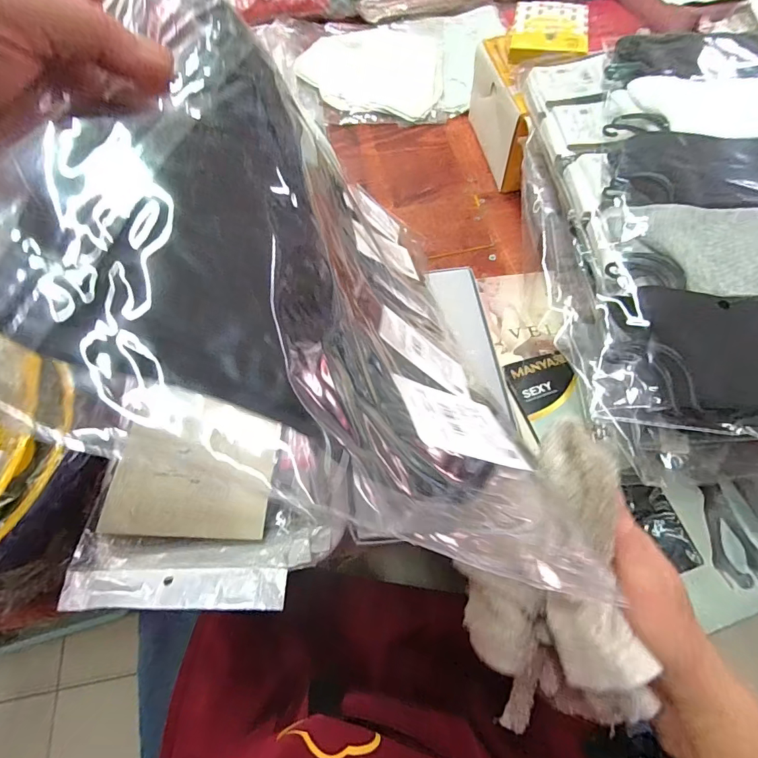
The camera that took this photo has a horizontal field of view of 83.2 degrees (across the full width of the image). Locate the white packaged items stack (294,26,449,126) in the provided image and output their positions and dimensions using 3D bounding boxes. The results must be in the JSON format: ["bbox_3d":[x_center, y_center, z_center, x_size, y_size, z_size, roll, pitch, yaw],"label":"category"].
[{"bbox_3d":[-0.015,-0.600,0.834,0.273,0.015,0.308,0,63,3],"label":"white packaged items stack"}]

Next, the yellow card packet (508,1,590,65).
[{"bbox_3d":[0.232,-0.470,0.579,0.096,0.018,0.127,11,64,8],"label":"yellow card packet"}]

